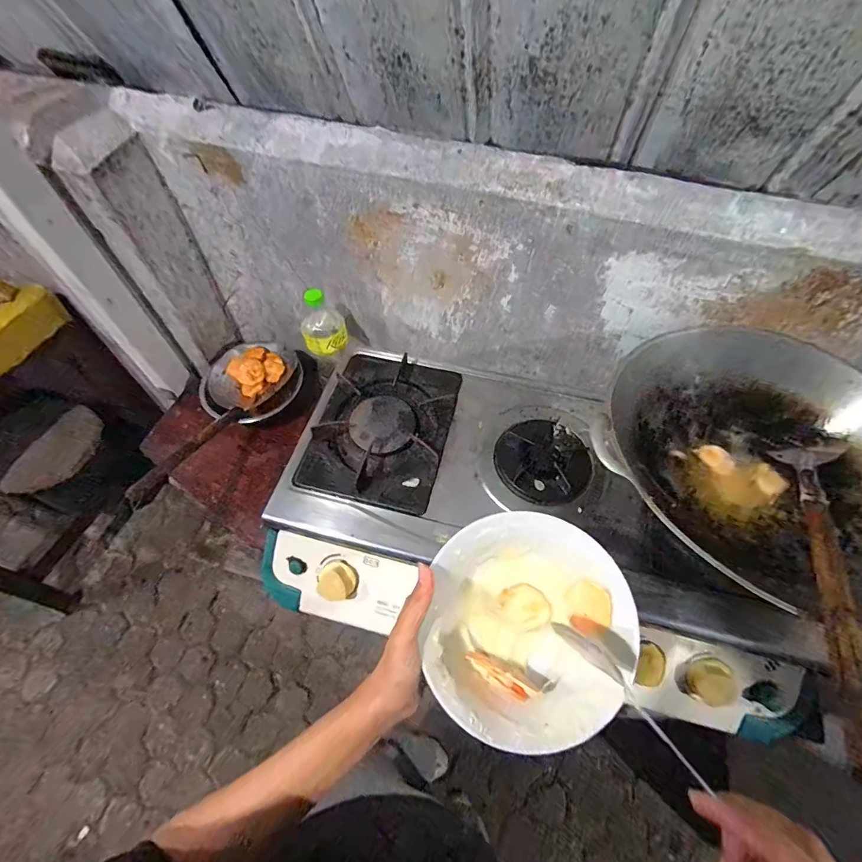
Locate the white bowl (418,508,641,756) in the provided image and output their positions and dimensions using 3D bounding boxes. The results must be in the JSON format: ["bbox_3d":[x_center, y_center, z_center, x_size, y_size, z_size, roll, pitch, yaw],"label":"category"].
[{"bbox_3d":[0.077,0.153,0.351,0.156,0.063,0.165,8,73,0],"label":"white bowl"}]

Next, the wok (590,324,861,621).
[{"bbox_3d":[0.415,0.017,0.532,0.385,0.121,0.347,25,61,14],"label":"wok"}]

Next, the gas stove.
[{"bbox_3d":[0.140,0.117,0.633,0.687,0.110,0.405,12,58,6],"label":"gas stove"}]

